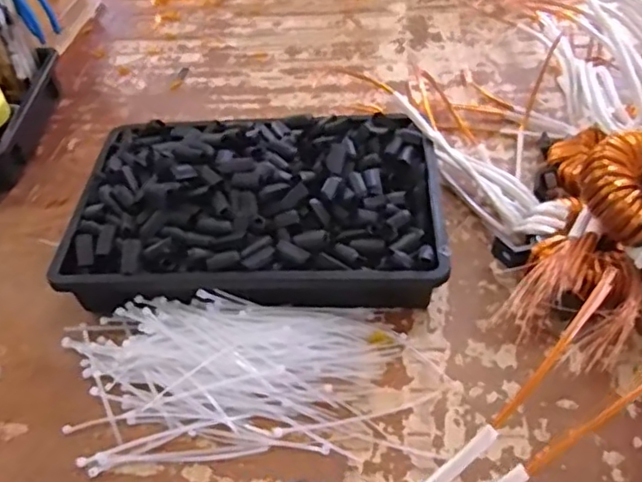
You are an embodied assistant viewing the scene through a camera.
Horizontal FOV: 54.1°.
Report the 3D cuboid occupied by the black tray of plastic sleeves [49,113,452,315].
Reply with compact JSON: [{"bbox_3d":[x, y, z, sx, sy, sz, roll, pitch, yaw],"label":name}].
[{"bbox_3d":[-0.064,-0.033,0.648,0.361,0.088,0.232,-3,47,4],"label":"black tray of plastic sleeves"}]

